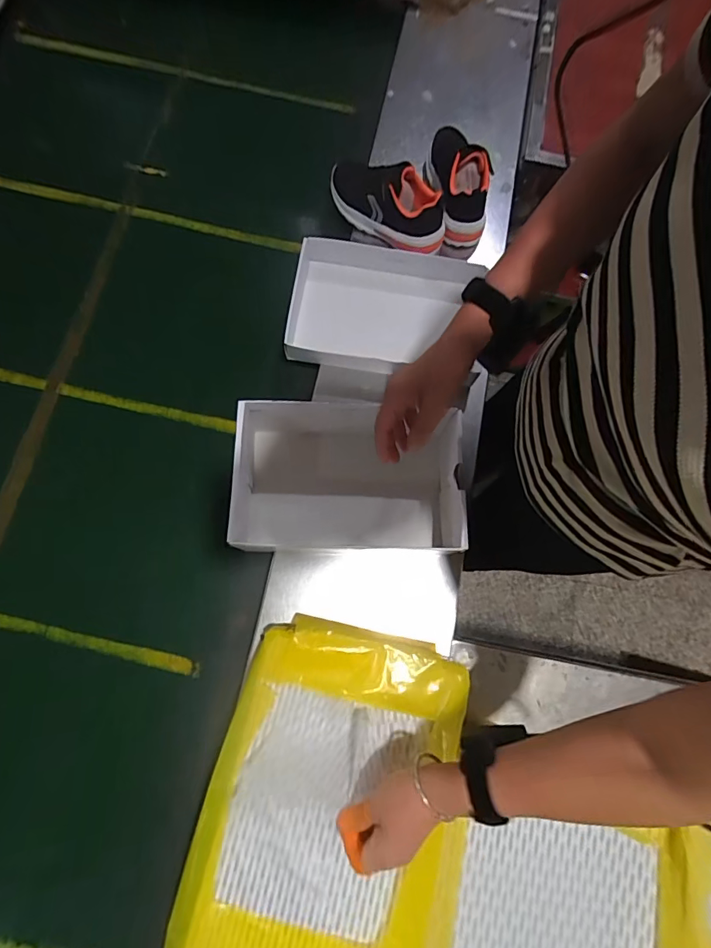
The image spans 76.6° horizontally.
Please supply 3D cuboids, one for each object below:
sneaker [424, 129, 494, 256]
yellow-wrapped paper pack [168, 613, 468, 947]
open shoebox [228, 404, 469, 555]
[{"bbox_3d":[0.170,-0.501,0.749,0.080,0.113,0.211,-3,77,-4],"label":"sneaker"},{"bbox_3d":[-0.076,0.594,0.470,0.267,0.054,0.833,12,78,3],"label":"yellow-wrapped paper pack"},{"bbox_3d":[-0.022,-0.006,0.623,0.312,0.115,0.212,3,77,-2],"label":"open shoebox"}]

